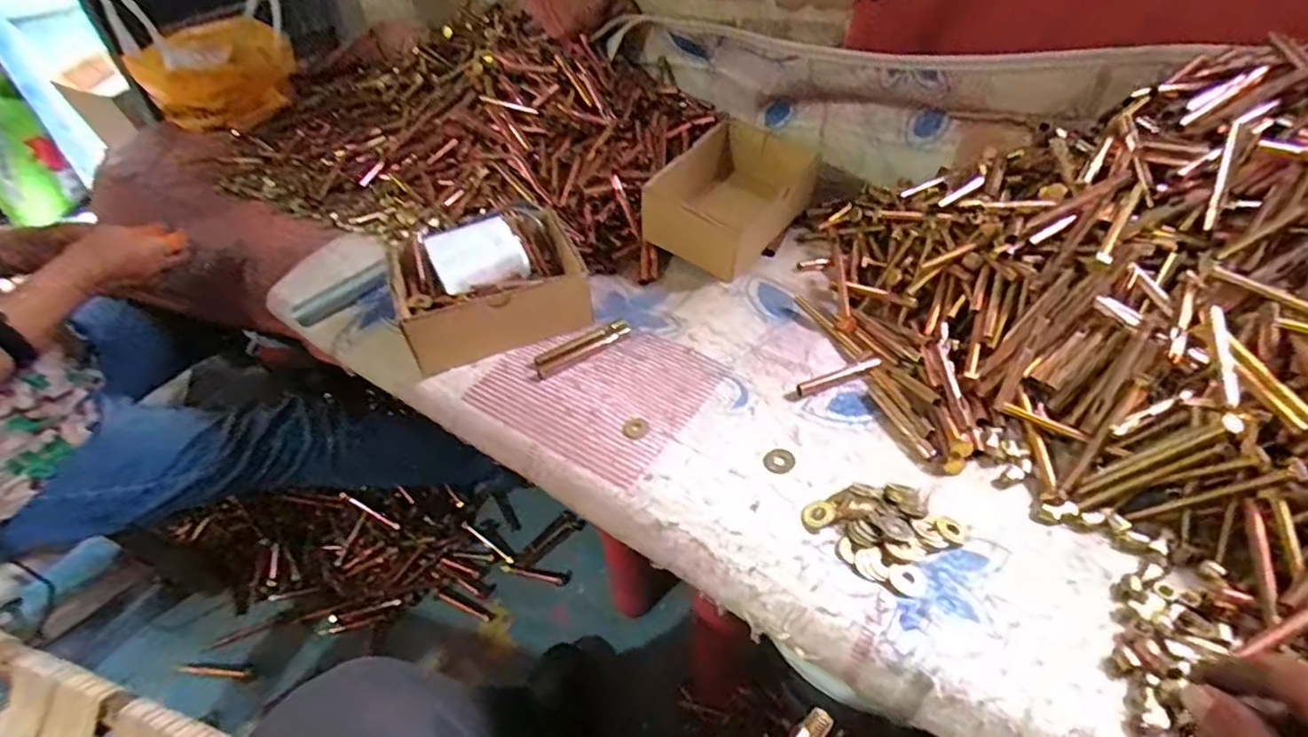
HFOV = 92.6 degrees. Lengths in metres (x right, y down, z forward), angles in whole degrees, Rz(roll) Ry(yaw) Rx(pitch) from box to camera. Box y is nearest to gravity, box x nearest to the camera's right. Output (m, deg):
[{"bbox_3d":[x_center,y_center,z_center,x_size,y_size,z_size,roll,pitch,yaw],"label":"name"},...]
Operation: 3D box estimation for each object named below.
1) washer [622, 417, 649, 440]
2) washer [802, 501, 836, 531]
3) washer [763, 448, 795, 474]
[{"bbox_3d":[-0.016,0.052,0.552,0.023,0.004,0.026,-10,41,-6],"label":"washer"},{"bbox_3d":[0.127,0.112,0.484,0.024,0.005,0.024,-15,42,-11],"label":"washer"},{"bbox_3d":[0.105,0.076,0.522,0.025,0.004,0.026,3,42,9],"label":"washer"}]

